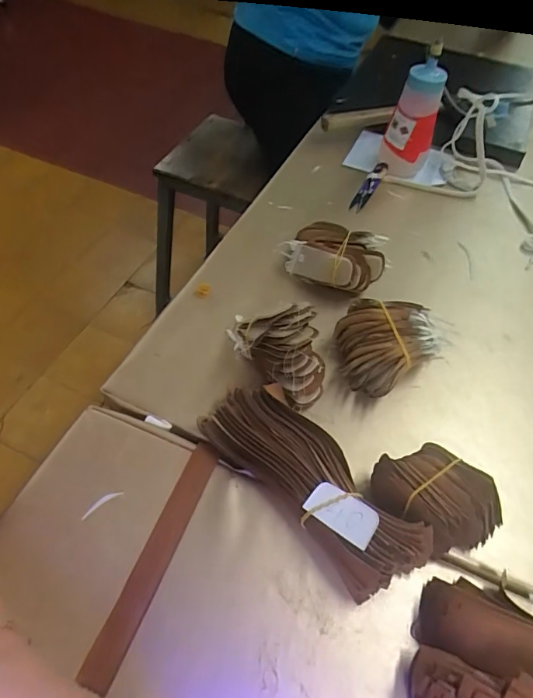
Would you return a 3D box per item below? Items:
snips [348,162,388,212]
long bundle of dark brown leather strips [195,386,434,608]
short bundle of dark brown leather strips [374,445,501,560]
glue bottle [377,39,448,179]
[{"bbox_3d":[0.134,-0.213,0.596,0.019,0.013,0.088,30,80,19],"label":"snips"},{"bbox_3d":[0.031,0.098,0.342,0.062,0.046,0.181,-37,65,-26],"label":"long bundle of dark brown leather strips"},{"bbox_3d":[0.124,0.112,0.337,0.089,0.055,0.061,33,58,17],"label":"short bundle of dark brown leather strips"},{"bbox_3d":[0.181,-0.284,0.566,0.060,0.144,0.053,20,55,12],"label":"glue bottle"}]

